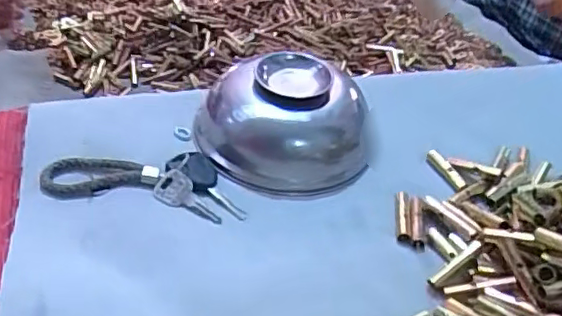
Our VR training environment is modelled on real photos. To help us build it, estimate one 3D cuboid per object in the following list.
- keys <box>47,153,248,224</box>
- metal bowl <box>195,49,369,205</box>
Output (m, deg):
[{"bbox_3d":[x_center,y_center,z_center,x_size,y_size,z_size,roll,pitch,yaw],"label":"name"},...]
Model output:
[{"bbox_3d":[-0.092,0.010,0.416,0.134,0.014,0.057,7,38,0],"label":"keys"},{"bbox_3d":[0.008,-0.034,0.462,0.137,0.061,0.137,4,38,-3],"label":"metal bowl"}]

